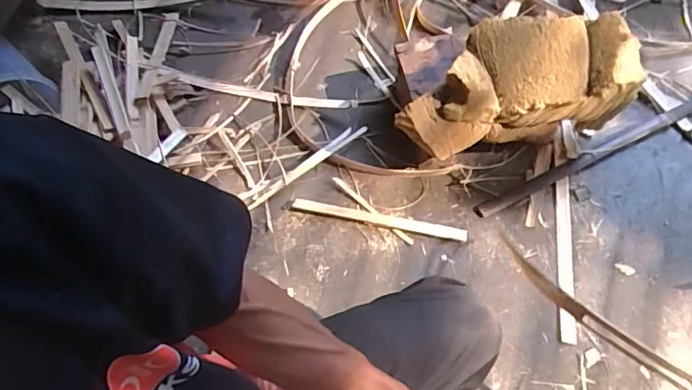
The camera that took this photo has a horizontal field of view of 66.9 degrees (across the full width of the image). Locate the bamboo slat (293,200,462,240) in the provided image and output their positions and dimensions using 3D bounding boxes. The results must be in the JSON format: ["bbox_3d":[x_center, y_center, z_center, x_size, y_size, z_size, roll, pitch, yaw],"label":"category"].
[{"bbox_3d":[0.054,0.041,0.874,0.288,0.005,0.021,10,77,7],"label":"bamboo slat"}]

